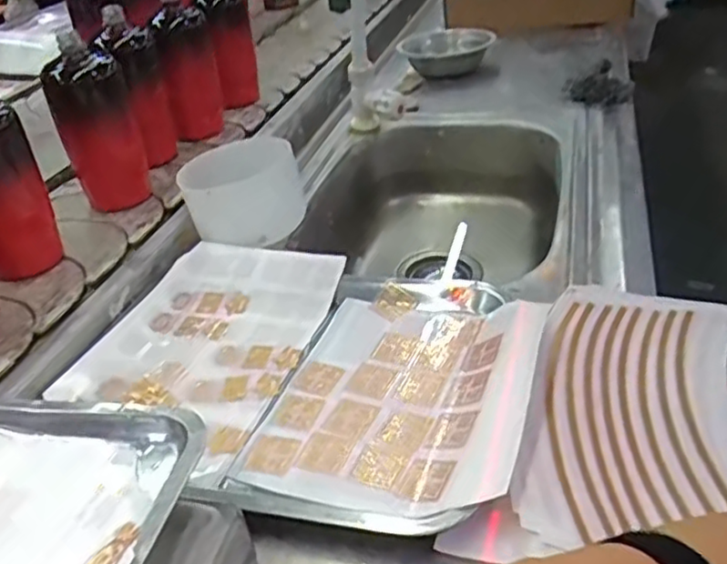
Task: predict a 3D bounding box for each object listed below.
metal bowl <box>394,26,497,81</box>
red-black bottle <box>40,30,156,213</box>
[{"bbox_3d":[0.159,-0.445,1.320,0.177,0.062,0.177,-3,35,2],"label":"metal bowl"},{"bbox_3d":[-0.308,-0.187,0.795,0.090,0.172,0.069,-14,36,-12],"label":"red-black bottle"}]

